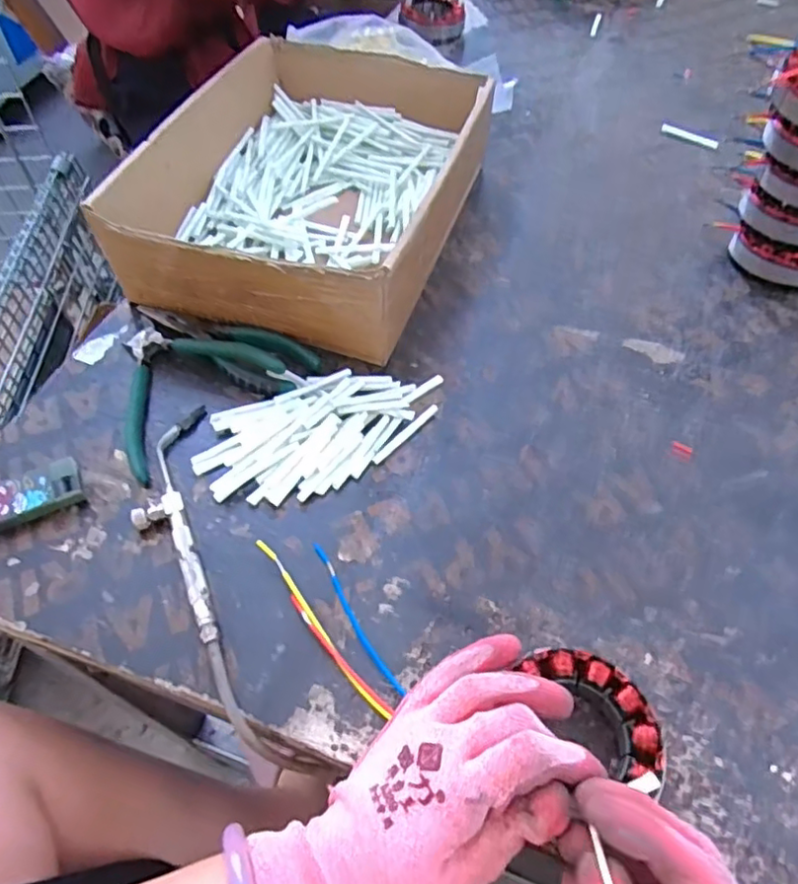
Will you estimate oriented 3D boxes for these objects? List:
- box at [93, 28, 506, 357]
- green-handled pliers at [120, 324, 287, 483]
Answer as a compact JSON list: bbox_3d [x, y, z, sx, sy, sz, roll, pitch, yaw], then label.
[{"bbox_3d":[-0.069,-0.224,0.562,0.236,0.098,0.326,15,55,12],"label":"box"},{"bbox_3d":[-0.165,-0.047,0.462,0.121,0.030,0.119,-35,60,-23],"label":"green-handled pliers"}]

